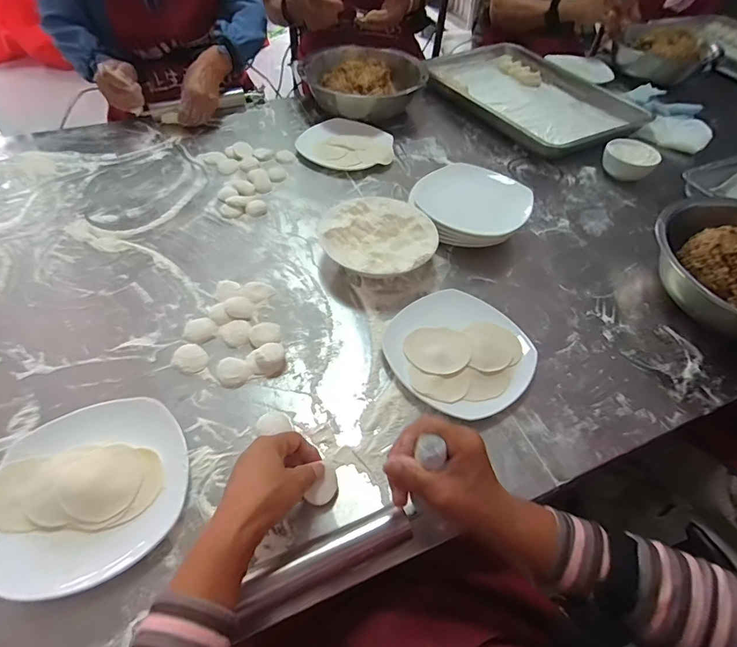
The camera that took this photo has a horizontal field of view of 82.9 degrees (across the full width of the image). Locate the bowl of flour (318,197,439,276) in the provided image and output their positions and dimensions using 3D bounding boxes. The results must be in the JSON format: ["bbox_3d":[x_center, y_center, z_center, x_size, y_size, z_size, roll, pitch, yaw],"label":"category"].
[{"bbox_3d":[0.015,-0.120,0.639,0.167,0.058,0.165,2,54,-3],"label":"bowl of flour"}]

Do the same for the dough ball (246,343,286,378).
[{"bbox_3d":[-0.125,0.045,0.519,0.044,0.026,0.038,-24,59,-20],"label":"dough ball"}]

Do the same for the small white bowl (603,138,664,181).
[{"bbox_3d":[0.521,-0.325,0.837,0.099,0.056,0.094,35,57,22],"label":"small white bowl"}]

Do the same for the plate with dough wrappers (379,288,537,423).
[{"bbox_3d":[0.117,0.037,0.547,0.173,0.028,0.175,-31,62,-24],"label":"plate with dough wrappers"}]

